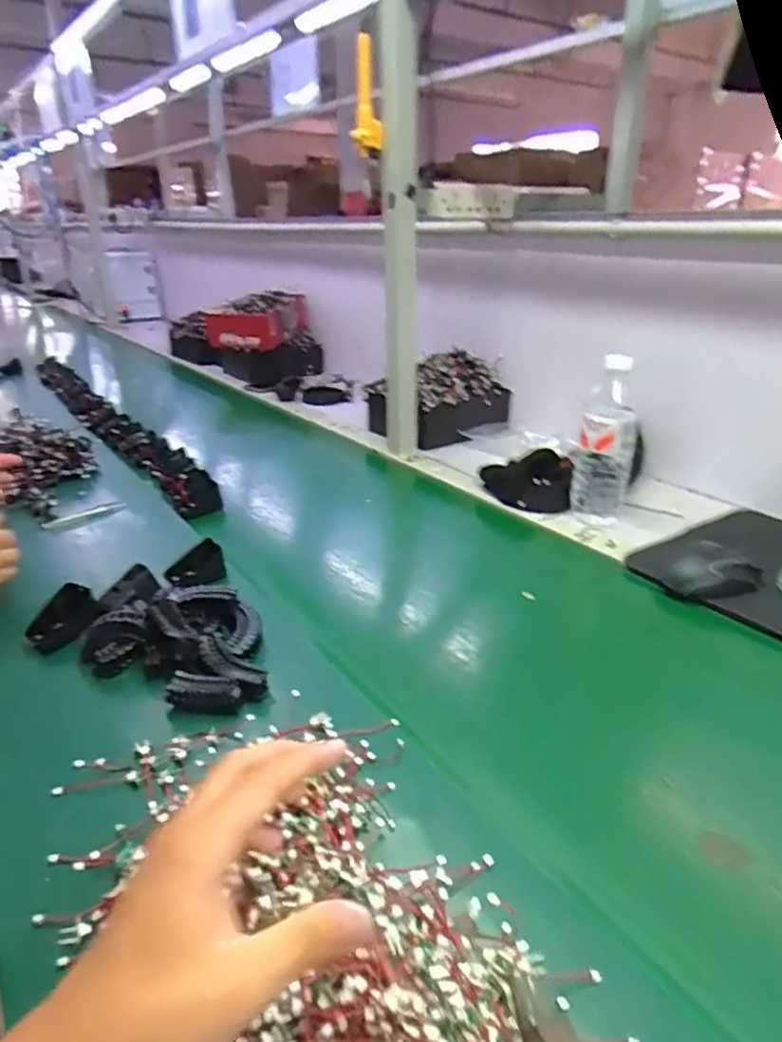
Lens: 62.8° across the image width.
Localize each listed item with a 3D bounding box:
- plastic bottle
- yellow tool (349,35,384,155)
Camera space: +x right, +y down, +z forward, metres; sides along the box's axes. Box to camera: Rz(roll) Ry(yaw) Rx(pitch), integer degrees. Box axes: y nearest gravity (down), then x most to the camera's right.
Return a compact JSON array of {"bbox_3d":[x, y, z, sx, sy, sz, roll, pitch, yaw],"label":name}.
[{"bbox_3d":[0.295,-0.109,0.879,0.076,0.220,0.071,8,27,18],"label":"plastic bottle"},{"bbox_3d":[-0.041,-0.655,0.996,0.052,0.156,0.061,-3,-7,-5],"label":"yellow tool"}]

